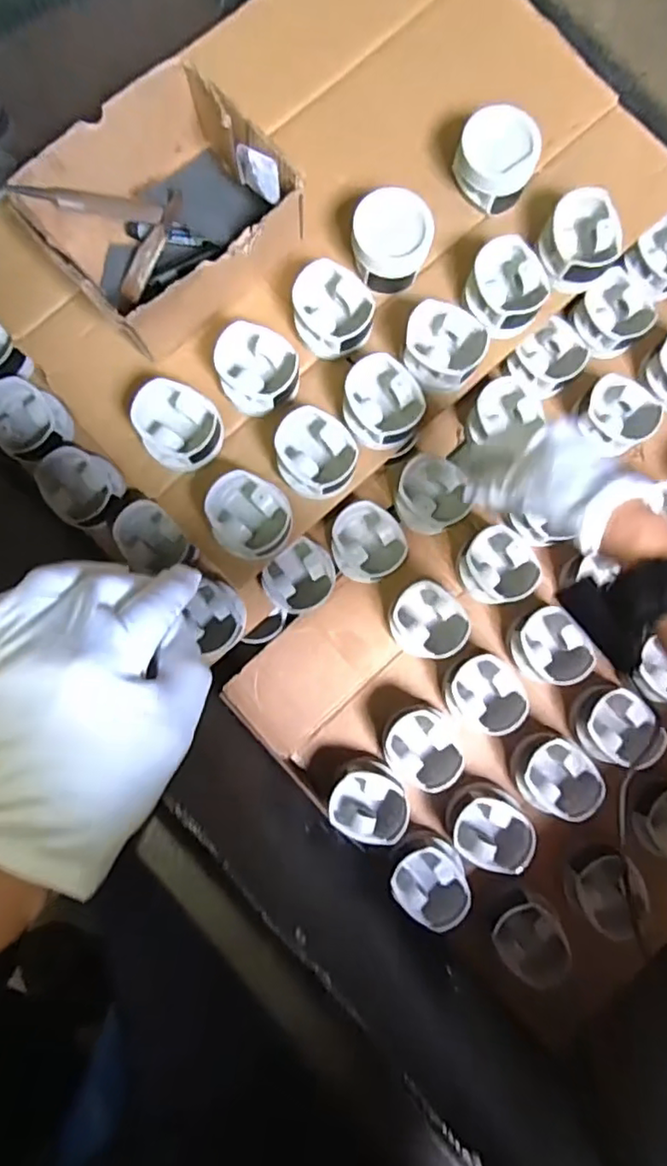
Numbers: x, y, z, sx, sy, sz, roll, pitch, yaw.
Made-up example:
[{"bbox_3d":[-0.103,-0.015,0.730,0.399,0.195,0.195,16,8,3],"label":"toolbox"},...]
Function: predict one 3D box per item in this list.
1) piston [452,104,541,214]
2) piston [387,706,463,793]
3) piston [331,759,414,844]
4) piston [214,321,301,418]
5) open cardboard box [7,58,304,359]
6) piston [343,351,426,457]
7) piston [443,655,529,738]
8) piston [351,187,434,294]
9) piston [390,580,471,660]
[{"bbox_3d":[0.160,-0.414,0.590,0.076,0.053,0.080,0,85,-1],"label":"piston"},{"bbox_3d":[0.088,0.164,0.609,0.073,0.043,0.080,0,85,-1],"label":"piston"},{"bbox_3d":[0.037,0.216,0.607,0.073,0.049,0.070,0,85,-1],"label":"piston"},{"bbox_3d":[-0.072,-0.200,0.578,0.075,0.046,0.072,0,85,-1],"label":"piston"},{"bbox_3d":[-0.154,-0.337,0.563,0.201,0.088,0.168,-41,87,-4],"label":"open cardboard box"},{"bbox_3d":[0.048,-0.171,0.595,0.076,0.070,0.084,5,85,-1],"label":"piston"},{"bbox_3d":[0.153,0.112,0.612,0.078,0.042,0.071,0,85,-1],"label":"piston"},{"bbox_3d":[0.056,-0.326,0.581,0.077,0.057,0.068,2,85,-1],"label":"piston"},{"bbox_3d":[0.098,0.038,0.616,0.075,0.045,0.074,0,85,-1],"label":"piston"}]

